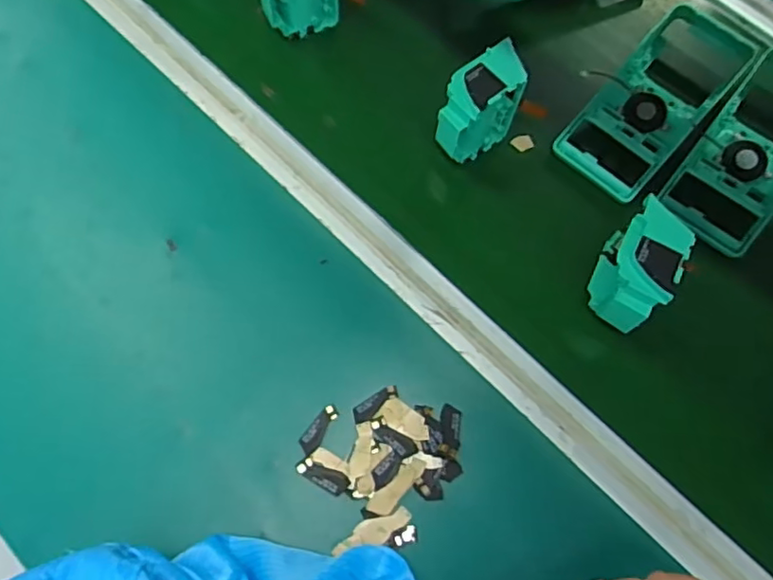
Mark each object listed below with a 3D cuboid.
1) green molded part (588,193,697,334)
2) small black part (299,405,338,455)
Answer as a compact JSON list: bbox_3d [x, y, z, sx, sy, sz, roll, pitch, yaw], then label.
[{"bbox_3d":[0.175,-0.015,0.423,0.040,0.065,0.074,28,71,8],"label":"green molded part"},{"bbox_3d":[-0.047,0.096,0.418,0.012,0.004,0.035,35,72,11],"label":"small black part"}]

